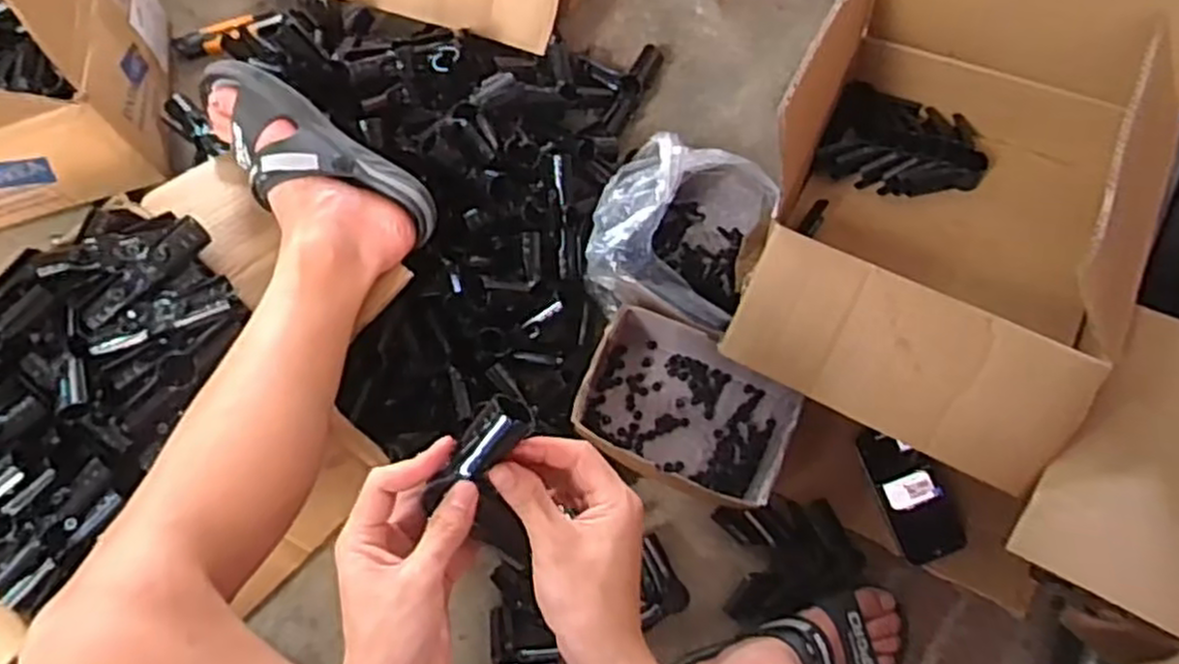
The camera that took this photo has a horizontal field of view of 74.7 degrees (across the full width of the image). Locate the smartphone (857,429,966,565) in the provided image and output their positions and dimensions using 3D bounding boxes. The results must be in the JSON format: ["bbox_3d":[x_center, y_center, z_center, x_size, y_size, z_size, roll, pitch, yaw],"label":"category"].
[{"bbox_3d":[0.336,0.168,0.812,0.062,0.008,0.144,-24,82,9],"label":"smartphone"}]

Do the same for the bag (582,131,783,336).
[{"bbox_3d":[0.094,-0.098,0.840,0.165,0.137,0.193,16,75,4],"label":"bag"}]

